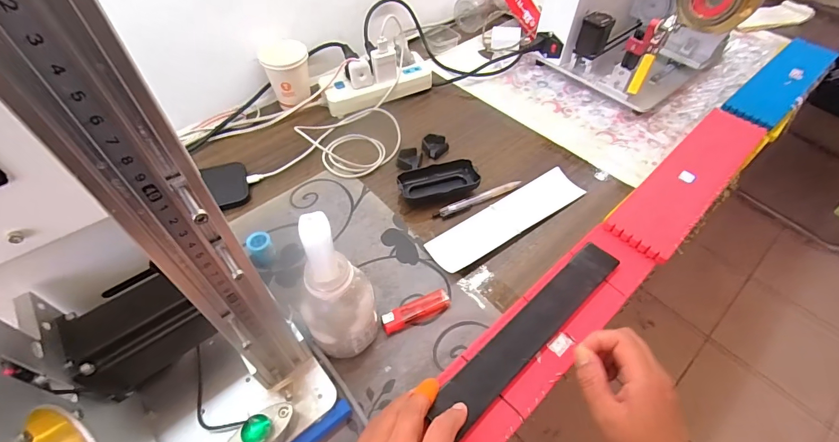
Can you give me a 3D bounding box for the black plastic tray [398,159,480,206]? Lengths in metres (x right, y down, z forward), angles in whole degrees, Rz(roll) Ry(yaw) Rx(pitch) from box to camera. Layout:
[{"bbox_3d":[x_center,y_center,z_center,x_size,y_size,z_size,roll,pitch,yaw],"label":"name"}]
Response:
[{"bbox_3d":[0.027,-0.055,0.549,0.110,0.021,0.057,-14,53,-12],"label":"black plastic tray"}]

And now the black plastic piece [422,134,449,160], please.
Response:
[{"bbox_3d":[0.025,-0.116,0.604,0.039,0.018,0.039,0,52,0],"label":"black plastic piece"}]

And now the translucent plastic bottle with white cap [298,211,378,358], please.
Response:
[{"bbox_3d":[-0.073,0.070,0.347,0.061,0.181,0.050,-15,53,-12],"label":"translucent plastic bottle with white cap"}]

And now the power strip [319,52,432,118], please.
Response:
[{"bbox_3d":[-0.072,-0.239,0.682,0.192,0.042,0.076,-20,55,-16],"label":"power strip"}]

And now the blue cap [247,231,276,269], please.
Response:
[{"bbox_3d":[-0.192,0.032,0.472,0.027,0.028,0.035,-28,57,-21],"label":"blue cap"}]

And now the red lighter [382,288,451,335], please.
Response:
[{"bbox_3d":[-0.004,0.101,0.437,0.080,0.014,0.023,-22,55,-17],"label":"red lighter"}]

